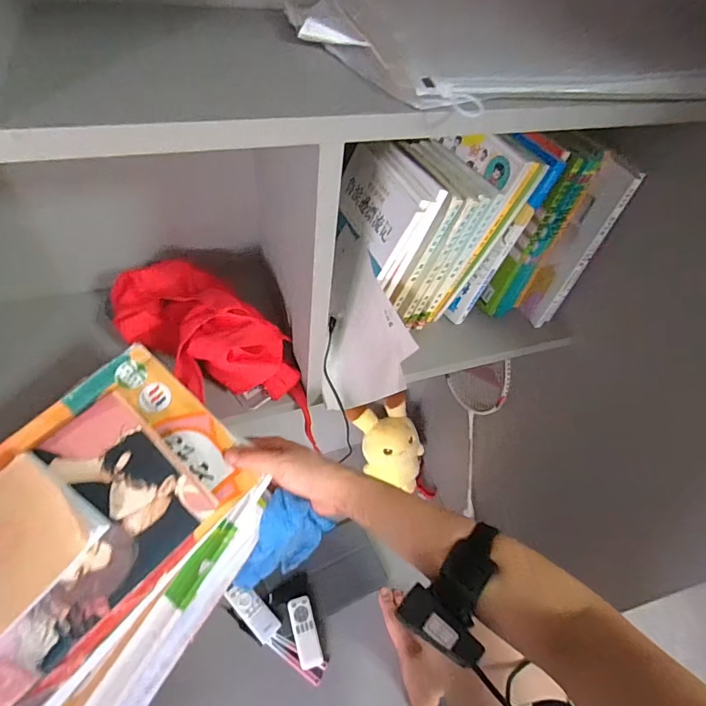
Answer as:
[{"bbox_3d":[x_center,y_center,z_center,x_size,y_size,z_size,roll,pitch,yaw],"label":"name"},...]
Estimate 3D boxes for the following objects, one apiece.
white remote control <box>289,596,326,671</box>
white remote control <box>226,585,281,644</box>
[{"bbox_3d":[-0.099,0.579,0.932,0.048,0.011,0.128,-12,51,-15],"label":"white remote control"},{"bbox_3d":[-0.210,0.544,0.948,0.127,0.012,0.051,38,56,25],"label":"white remote control"}]

